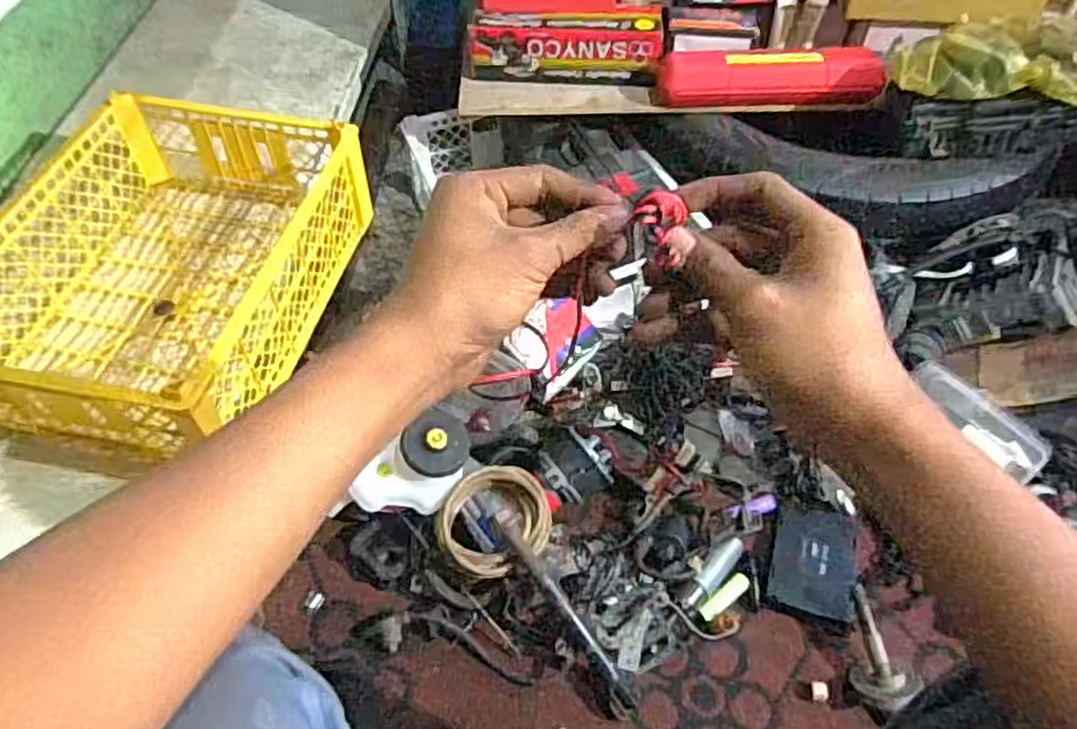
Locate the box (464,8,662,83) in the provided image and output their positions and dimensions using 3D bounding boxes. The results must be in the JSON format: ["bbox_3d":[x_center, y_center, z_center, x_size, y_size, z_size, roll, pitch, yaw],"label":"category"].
[{"bbox_3d":[0.037,-0.446,1.019,0.263,0.075,0.070,3,52,3],"label":"box"}]

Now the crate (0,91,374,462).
[{"bbox_3d":[-0.410,-0.108,0.817,0.298,0.139,0.426,11,53,8],"label":"crate"}]

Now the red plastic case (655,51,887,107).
[{"bbox_3d":[0.308,-0.387,0.990,0.289,0.058,0.064,5,52,4],"label":"red plastic case"}]

